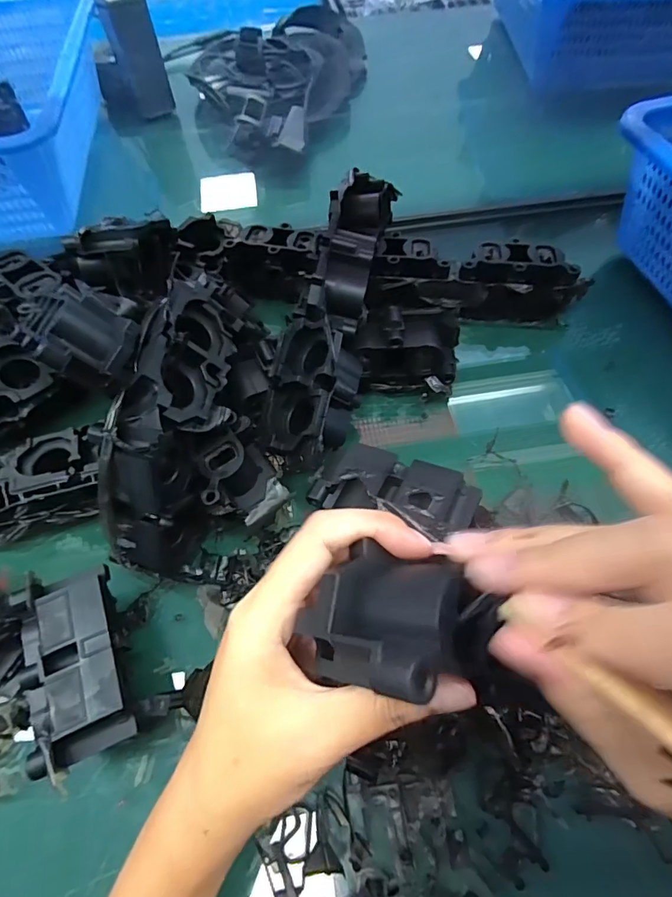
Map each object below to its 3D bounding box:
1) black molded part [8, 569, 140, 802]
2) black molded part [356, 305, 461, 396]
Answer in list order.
[{"bbox_3d":[-0.145,0.124,0.274,0.053,0.045,0.104,-20,61,-11],"label":"black molded part"},{"bbox_3d":[0.058,-0.082,0.386,0.081,0.048,0.047,5,59,5],"label":"black molded part"}]

